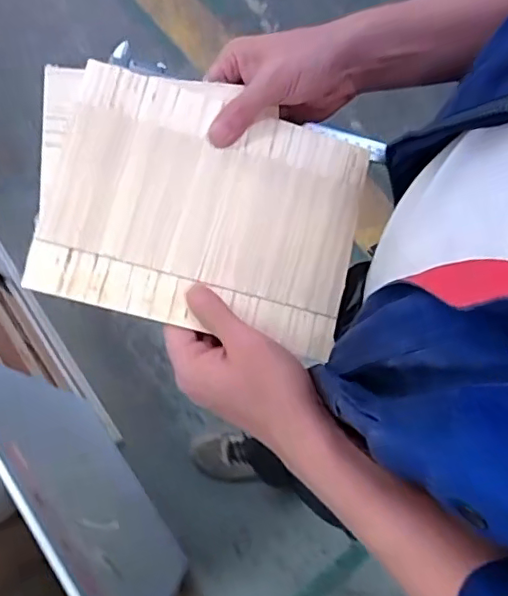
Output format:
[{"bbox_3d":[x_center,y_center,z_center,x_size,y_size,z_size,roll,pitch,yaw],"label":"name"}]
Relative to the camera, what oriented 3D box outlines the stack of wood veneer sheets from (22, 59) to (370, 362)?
[{"bbox_3d":[-0.041,-0.067,0.422,0.238,0.009,0.175,14,80,-10],"label":"stack of wood veneer sheets"}]

